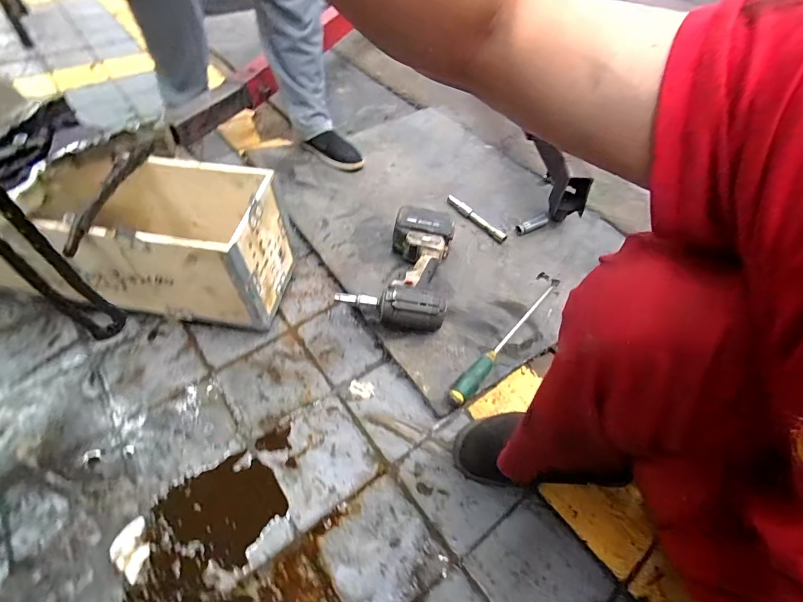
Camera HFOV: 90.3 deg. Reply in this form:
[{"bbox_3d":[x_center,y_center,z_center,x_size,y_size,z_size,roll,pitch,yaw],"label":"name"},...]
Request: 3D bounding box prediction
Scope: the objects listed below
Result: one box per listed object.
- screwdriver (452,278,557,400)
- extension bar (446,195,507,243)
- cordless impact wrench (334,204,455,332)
[{"bbox_3d":[0.206,0.058,0.736,0.033,0.033,0.372,36,54,22],"label":"screwdriver"},{"bbox_3d":[0.174,-0.195,0.947,0.022,0.026,0.187,-29,59,-23],"label":"extension bar"},{"bbox_3d":[0.007,-0.072,0.787,0.190,0.071,0.274,11,53,7],"label":"cordless impact wrench"}]

